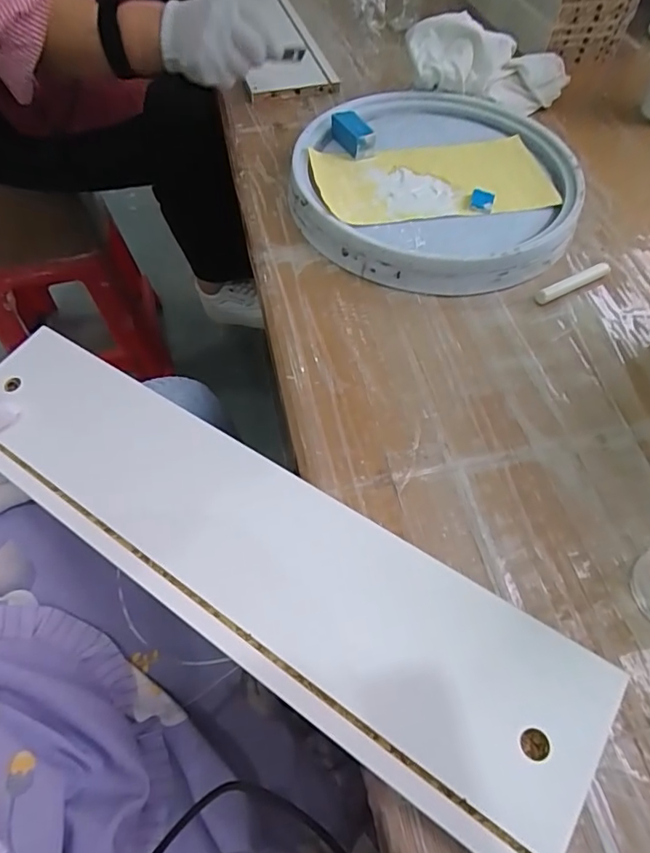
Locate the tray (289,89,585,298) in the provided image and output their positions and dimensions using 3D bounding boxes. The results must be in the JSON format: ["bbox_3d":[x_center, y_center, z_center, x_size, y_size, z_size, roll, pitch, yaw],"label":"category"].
[{"bbox_3d":[0.118,-0.279,0.555,0.287,0.036,0.338,13,58,7],"label":"tray"}]

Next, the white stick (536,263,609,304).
[{"bbox_3d":[0.238,-0.136,0.484,0.086,0.013,0.011,-22,60,-15],"label":"white stick"}]

